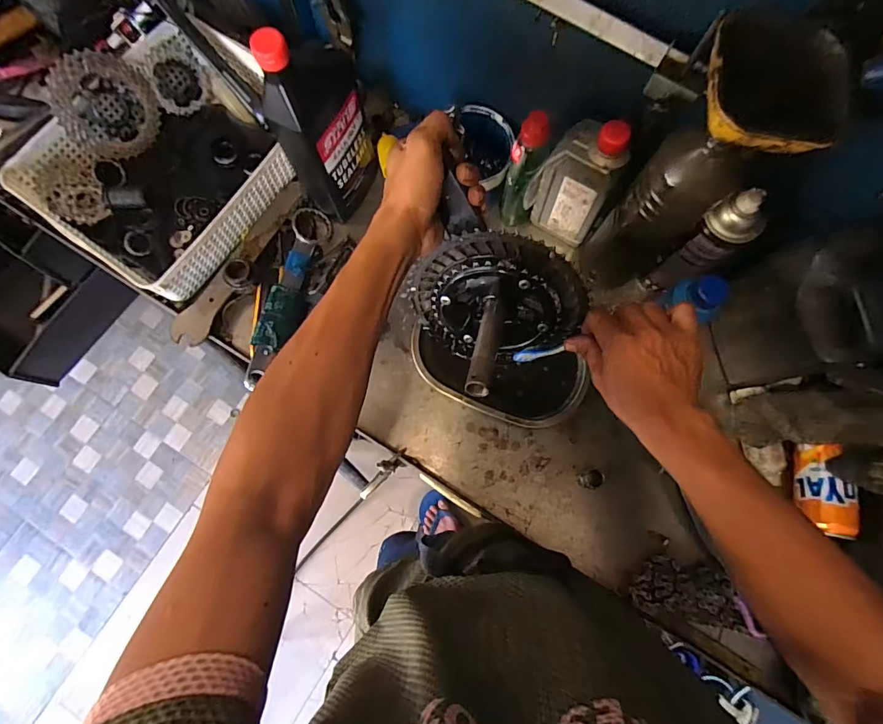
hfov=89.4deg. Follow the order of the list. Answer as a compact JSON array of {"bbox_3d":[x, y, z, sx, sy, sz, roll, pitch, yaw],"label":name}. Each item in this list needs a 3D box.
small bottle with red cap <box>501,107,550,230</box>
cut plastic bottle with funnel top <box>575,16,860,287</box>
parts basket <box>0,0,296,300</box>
[{"bbox_3d":[0.104,-0.235,0.551,0.040,0.160,0.056,14,77,4],"label":"small bottle with red cap"},{"bbox_3d":[0.230,-0.159,0.454,0.096,0.324,0.110,22,77,6],"label":"cut plastic bottle with funnel top"},{"bbox_3d":[-0.349,-0.275,0.583,0.252,0.105,0.321,33,79,8],"label":"parts basket"}]

